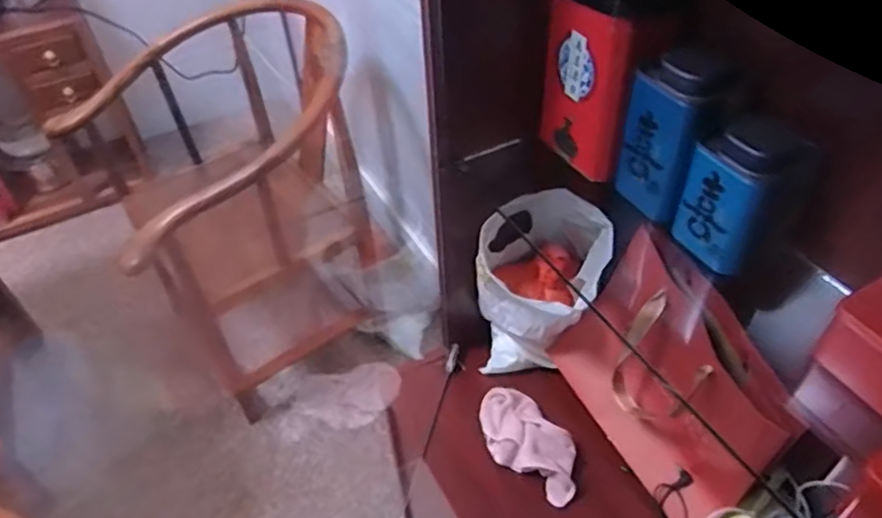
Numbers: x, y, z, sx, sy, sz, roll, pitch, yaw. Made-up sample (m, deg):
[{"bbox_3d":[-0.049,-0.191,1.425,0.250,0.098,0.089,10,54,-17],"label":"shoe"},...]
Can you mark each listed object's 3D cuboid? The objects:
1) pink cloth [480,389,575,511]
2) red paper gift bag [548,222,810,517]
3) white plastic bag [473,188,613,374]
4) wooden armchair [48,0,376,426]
[{"bbox_3d":[0.112,0.236,0.818,0.086,0.028,0.166,-27,49,-19],"label":"pink cloth"},{"bbox_3d":[0.258,0.131,0.730,0.108,0.248,0.289,-22,47,-17],"label":"red paper gift bag"},{"bbox_3d":[0.131,0.041,0.835,0.156,0.240,0.142,9,46,13],"label":"white plastic bag"},{"bbox_3d":[-0.437,-0.117,1.482,0.545,0.752,0.553,-26,49,-18],"label":"wooden armchair"}]

